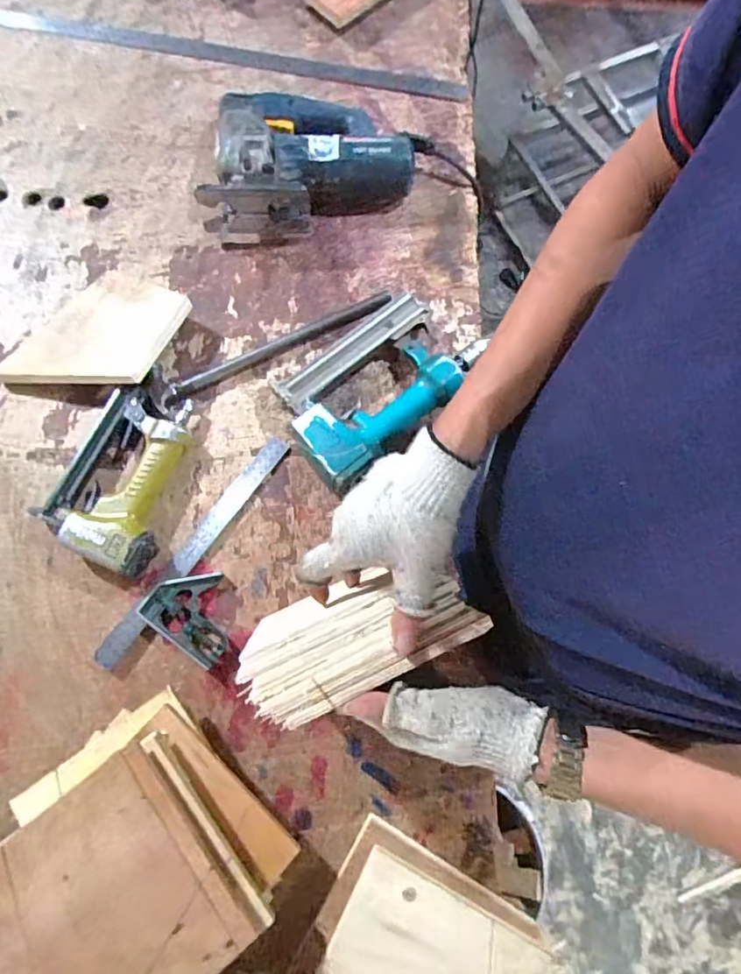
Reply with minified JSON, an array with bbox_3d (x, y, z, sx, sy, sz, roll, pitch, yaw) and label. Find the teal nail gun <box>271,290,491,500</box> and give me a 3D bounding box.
[{"bbox_3d":[0.002,-0.118,0.627,0.235,0.059,0.148,-43,79,-10],"label":"teal nail gun"}]

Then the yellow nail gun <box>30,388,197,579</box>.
[{"bbox_3d":[-0.282,-0.015,0.602,0.136,0.040,0.197,14,75,3],"label":"yellow nail gun"}]

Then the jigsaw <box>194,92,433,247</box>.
[{"bbox_3d":[-0.079,-0.433,0.706,0.291,0.075,0.180,-14,76,-4],"label":"jigsaw"}]

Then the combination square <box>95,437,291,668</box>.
[{"bbox_3d":[-0.160,0.086,0.597,0.107,0.018,0.295,35,78,8],"label":"combination square"}]

